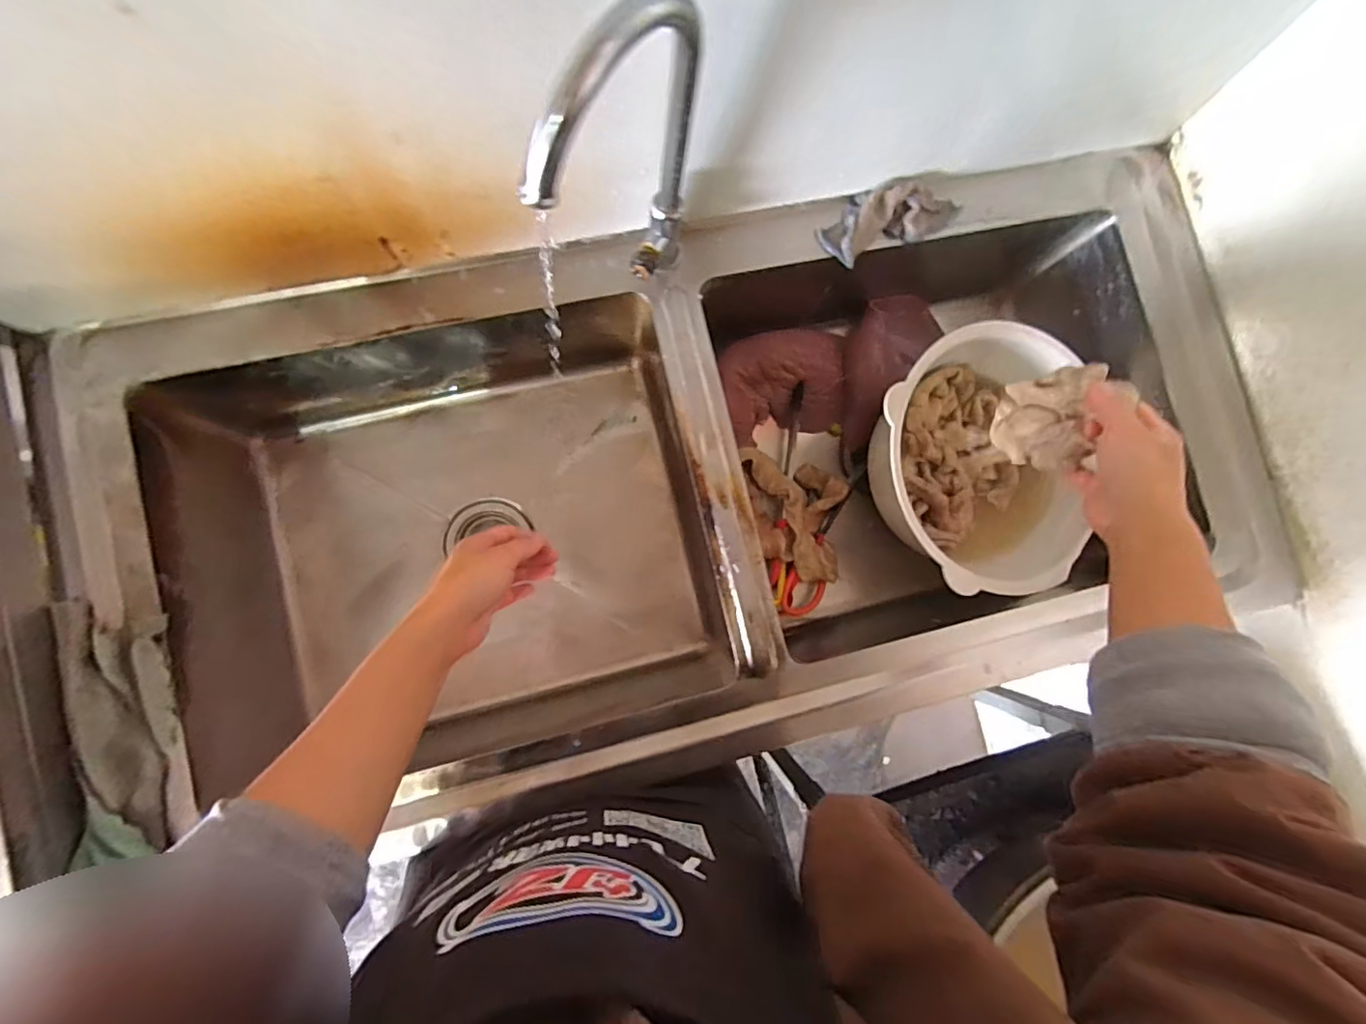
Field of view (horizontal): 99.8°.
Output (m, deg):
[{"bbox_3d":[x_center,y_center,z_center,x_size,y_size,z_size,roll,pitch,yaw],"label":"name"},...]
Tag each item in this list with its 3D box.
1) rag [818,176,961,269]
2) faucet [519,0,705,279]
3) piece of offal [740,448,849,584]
[{"bbox_3d":[0.227,-0.320,0.615,0.164,0.039,0.063,-22,88,-7],"label":"rag"},{"bbox_3d":[-0.043,-0.222,0.430,0.029,0.315,0.156,37,83,-2],"label":"faucet"},{"bbox_3d":[0.137,0.002,0.756,0.155,0.044,0.156,12,85,-5],"label":"piece of offal"}]

